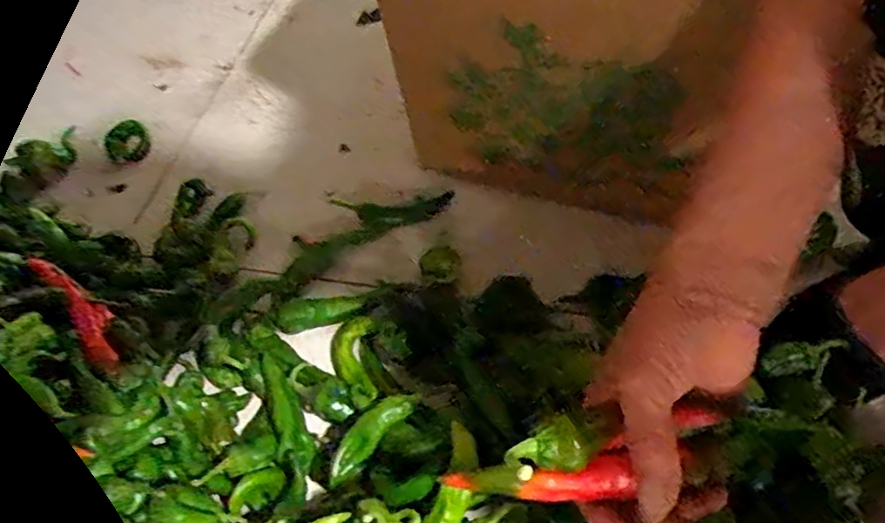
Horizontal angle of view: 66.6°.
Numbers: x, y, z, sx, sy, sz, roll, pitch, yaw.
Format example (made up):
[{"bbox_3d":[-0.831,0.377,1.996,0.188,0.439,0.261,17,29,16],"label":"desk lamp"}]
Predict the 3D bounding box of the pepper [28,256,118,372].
[{"bbox_3d":[-0.297,0.040,0.558,0.028,0.022,0.125,-34,68,-21],"label":"pepper"}]

